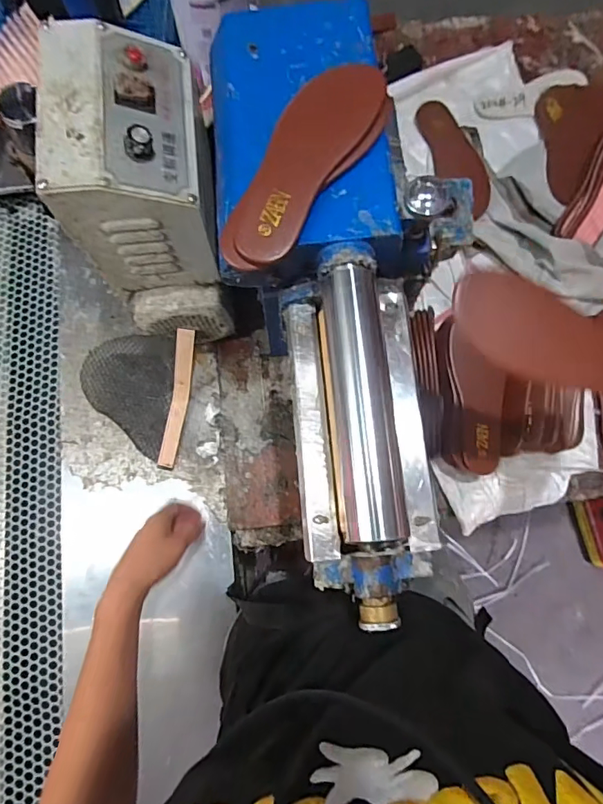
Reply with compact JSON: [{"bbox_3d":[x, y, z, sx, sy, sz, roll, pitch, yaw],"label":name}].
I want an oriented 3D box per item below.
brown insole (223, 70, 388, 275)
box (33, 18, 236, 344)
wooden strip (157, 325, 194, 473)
[{"bbox_3d":[0.000,-0.223,0.451,0.080,0.025,0.218,35,78,5],"label":"brown insole"},{"bbox_3d":[-0.175,-0.235,0.570,0.141,0.266,0.220,-6,78,-4],"label":"box"},{"bbox_3d":[-0.187,-0.005,0.726,0.027,0.039,0.216,14,107,3],"label":"wooden strip"}]

